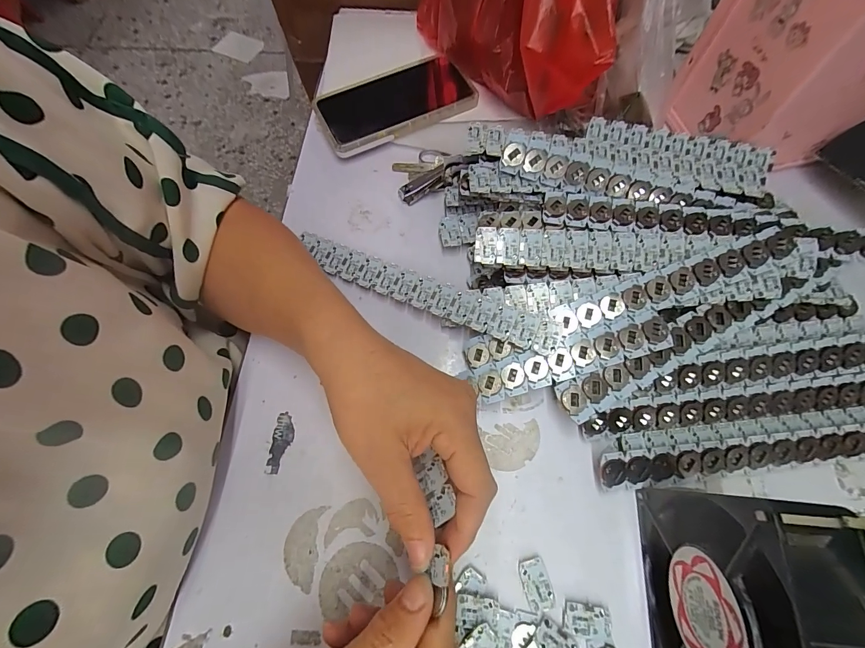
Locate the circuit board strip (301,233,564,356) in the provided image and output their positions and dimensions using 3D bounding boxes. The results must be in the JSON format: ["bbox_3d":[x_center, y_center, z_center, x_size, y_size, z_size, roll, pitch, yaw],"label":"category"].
[{"bbox_3d":[-0.011,-0.029,0.313,0.236,0.004,0.030,22,78,17],"label":"circuit board strip"}]

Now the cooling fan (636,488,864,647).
[{"bbox_3d":[0.162,0.159,0.194,0.044,0.122,0.121,4,69,2],"label":"cooling fan"}]

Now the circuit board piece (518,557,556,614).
[{"bbox_3d":[0.071,0.177,0.249,0.018,0.004,0.030,-15,69,-5],"label":"circuit board piece"}]

